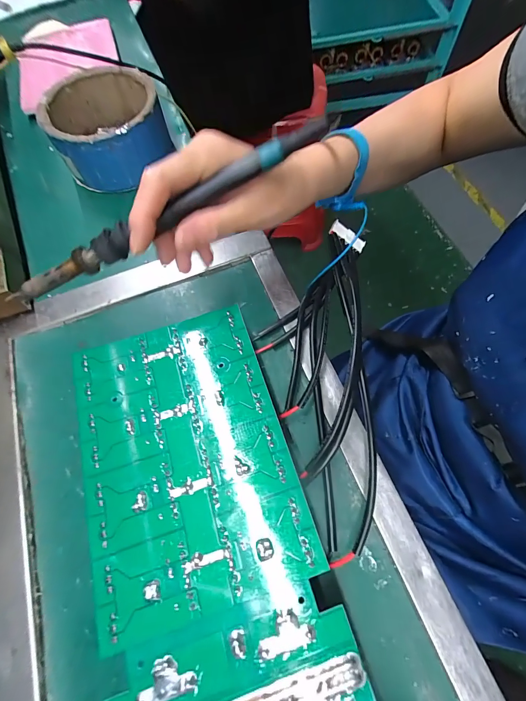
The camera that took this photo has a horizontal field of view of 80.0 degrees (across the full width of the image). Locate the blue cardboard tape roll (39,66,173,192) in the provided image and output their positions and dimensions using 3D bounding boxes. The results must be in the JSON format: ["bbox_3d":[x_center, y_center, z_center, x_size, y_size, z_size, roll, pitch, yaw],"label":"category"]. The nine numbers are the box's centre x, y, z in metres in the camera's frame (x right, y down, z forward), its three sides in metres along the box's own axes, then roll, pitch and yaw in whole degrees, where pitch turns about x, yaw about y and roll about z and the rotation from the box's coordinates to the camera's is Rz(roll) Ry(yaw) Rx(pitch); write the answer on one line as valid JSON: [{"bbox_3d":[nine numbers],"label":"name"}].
[{"bbox_3d":[-0.169,-0.246,0.351,0.113,0.064,0.121,-1,68,3],"label":"blue cardboard tape roll"}]

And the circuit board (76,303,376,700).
[{"bbox_3d":[-0.039,0.097,0.188,0.126,0.006,0.254,-18,68,-4],"label":"circuit board"}]

